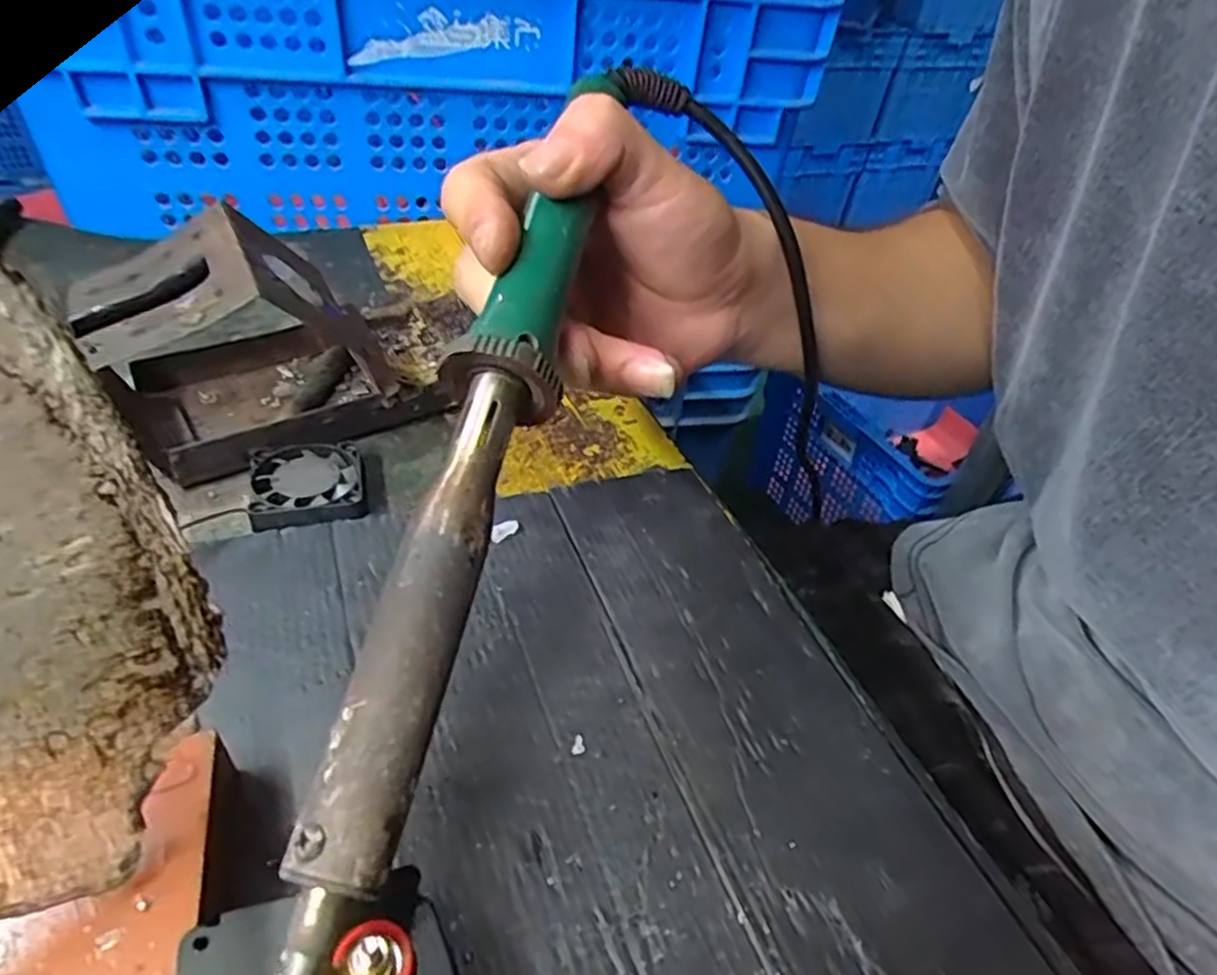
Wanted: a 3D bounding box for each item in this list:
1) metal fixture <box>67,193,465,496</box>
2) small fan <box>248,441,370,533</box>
[{"bbox_3d":[-0.142,-0.062,0.298,0.118,0.081,0.080,-25,49,-30],"label":"metal fixture"},{"bbox_3d":[-0.117,-0.002,0.286,0.040,0.009,0.042,-11,43,-18],"label":"small fan"}]

